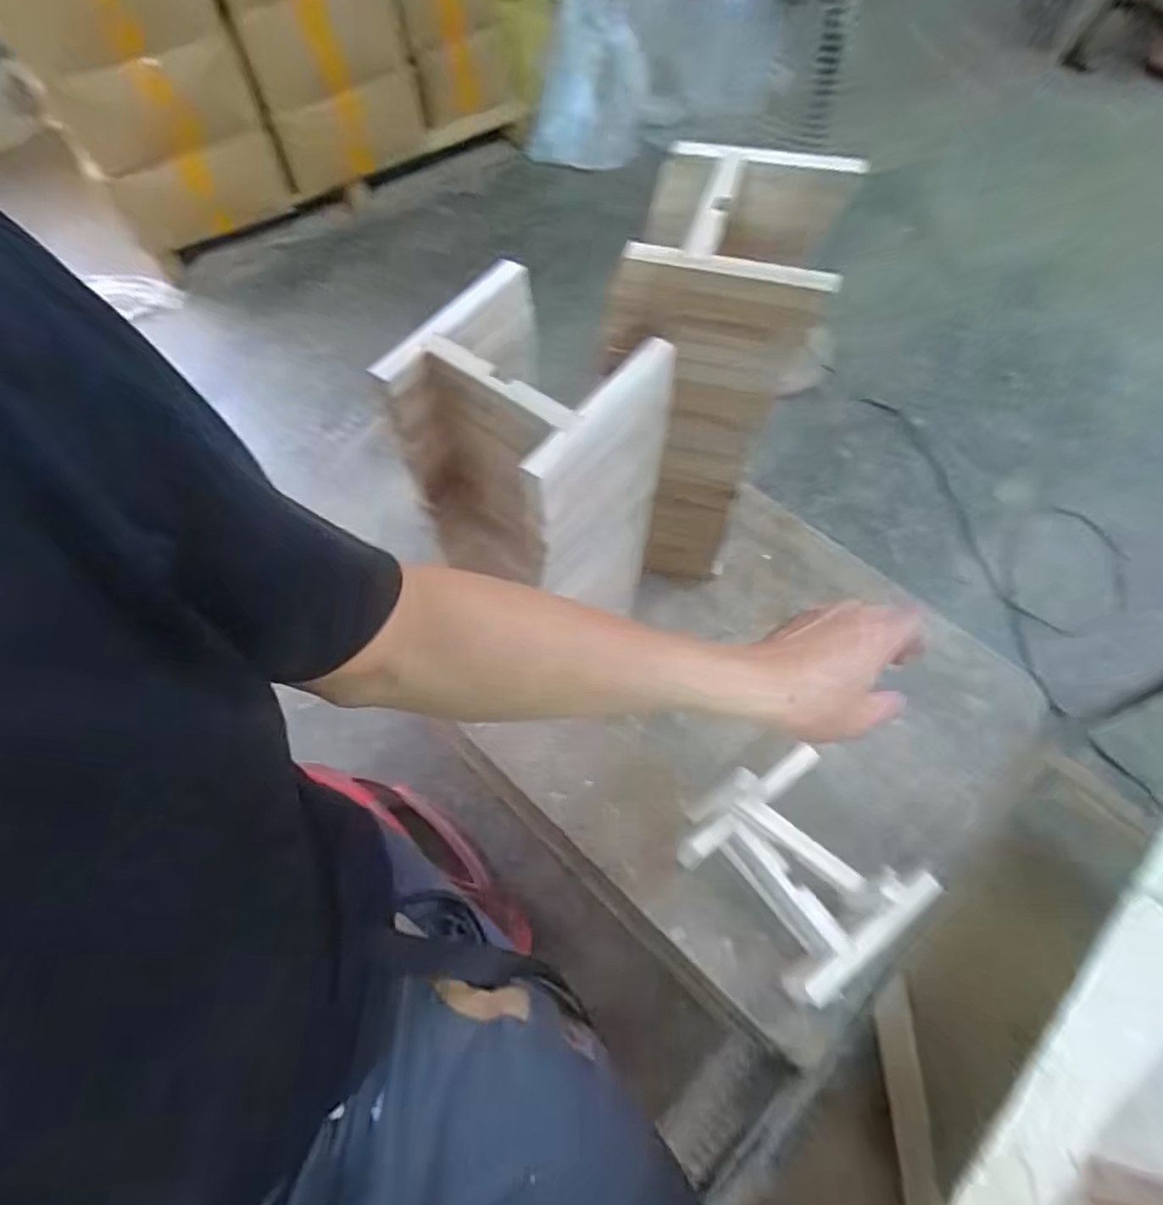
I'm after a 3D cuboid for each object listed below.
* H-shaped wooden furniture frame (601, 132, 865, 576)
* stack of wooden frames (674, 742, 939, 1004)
[{"bbox_3d":[0.122,-0.215,0.692,0.151,0.428,0.188,14,64,8],"label":"H-shaped wooden furniture frame"},{"bbox_3d":[0.196,0.240,0.617,0.153,0.147,0.179,-32,66,-15],"label":"stack of wooden frames"}]

